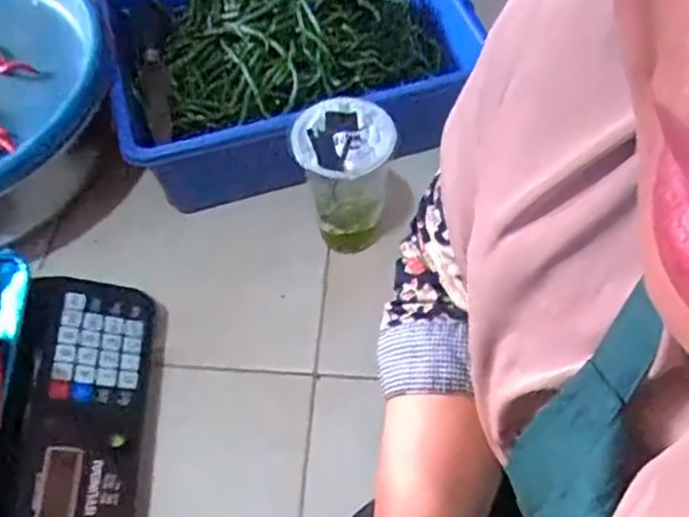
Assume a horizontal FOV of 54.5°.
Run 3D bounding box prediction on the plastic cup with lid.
[{"bbox_3d":[0.002,-0.074,0.636,0.082,0.148,0.083,-13,59,-5],"label":"plastic cup with lid"}]

